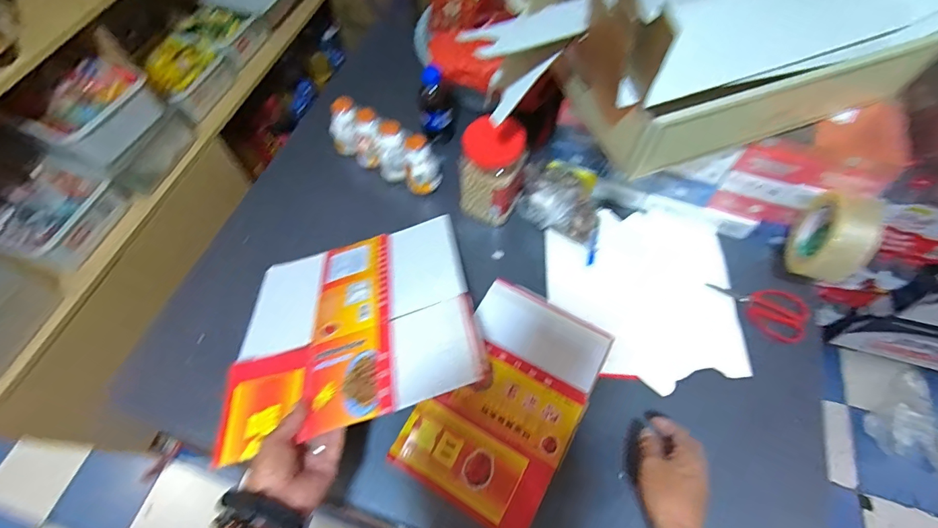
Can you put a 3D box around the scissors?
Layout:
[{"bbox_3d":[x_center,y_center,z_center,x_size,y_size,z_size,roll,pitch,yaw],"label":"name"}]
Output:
[{"bbox_3d":[0.457,0.068,0.669,0.138,0.009,0.083,23,68,22],"label":"scissors"}]

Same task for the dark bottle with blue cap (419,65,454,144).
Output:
[{"bbox_3d":[-0.062,-0.300,0.792,0.066,0.142,0.053,-5,62,-1],"label":"dark bottle with blue cap"}]

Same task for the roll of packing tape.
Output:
[{"bbox_3d":[0.512,-0.036,0.598,0.047,0.127,0.128,21,64,12],"label":"roll of packing tape"}]

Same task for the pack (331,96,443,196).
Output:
[{"bbox_3d":[-0.159,-0.214,0.778,0.227,0.097,0.061,31,67,17],"label":"pack"}]

